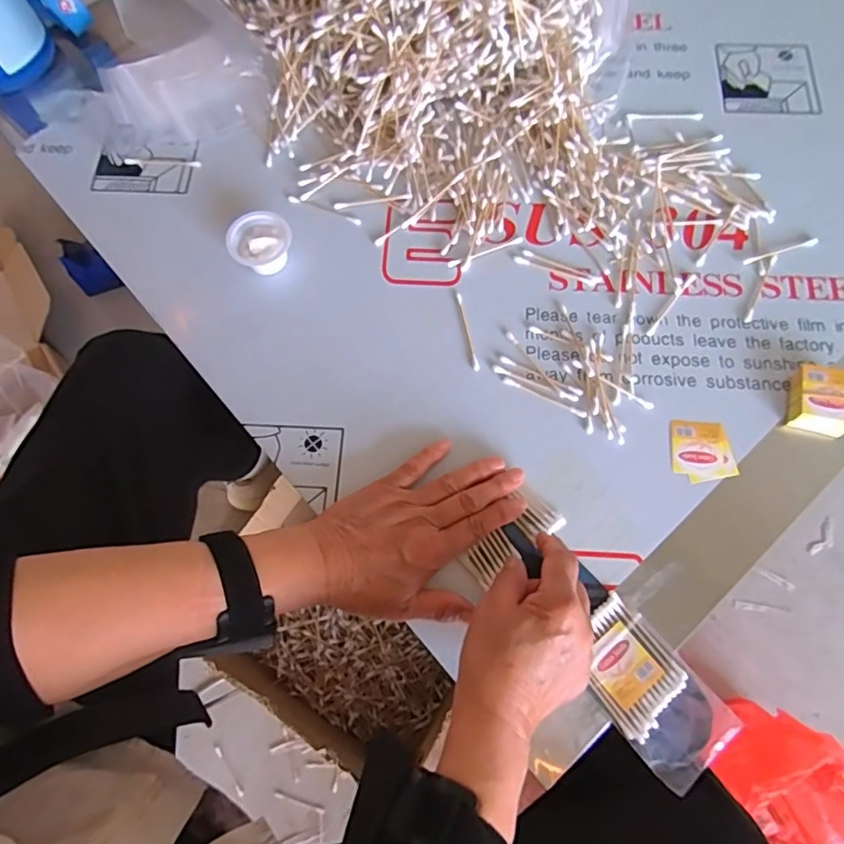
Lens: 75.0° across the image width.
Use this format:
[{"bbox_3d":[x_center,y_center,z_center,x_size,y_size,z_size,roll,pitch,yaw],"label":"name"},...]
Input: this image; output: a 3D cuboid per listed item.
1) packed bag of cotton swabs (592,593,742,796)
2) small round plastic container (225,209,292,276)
[{"bbox_3d":[0.156,0.185,0.380,0.067,0.010,0.113,-40,76,-11],"label":"packed bag of cotton swabs"},{"bbox_3d":[-0.139,-0.153,0.485,0.051,0.034,0.049,0,72,1],"label":"small round plastic container"}]

